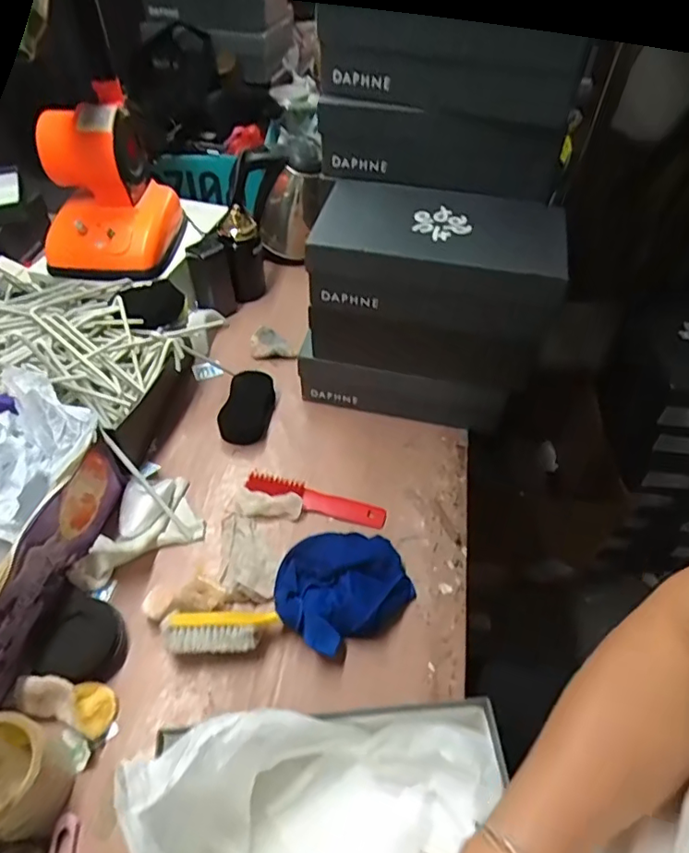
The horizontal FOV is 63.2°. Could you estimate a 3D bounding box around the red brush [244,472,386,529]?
[{"bbox_3d":[-0.037,0.094,0.735,0.184,0.022,0.034,13,50,10],"label":"red brush"}]

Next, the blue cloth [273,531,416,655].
[{"bbox_3d":[-0.007,0.177,0.649,0.152,0.037,0.135,-24,53,-21],"label":"blue cloth"}]

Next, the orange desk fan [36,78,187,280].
[{"bbox_3d":[-0.367,-0.369,0.858,0.166,0.204,0.196,8,49,5],"label":"orange desk fan"}]

